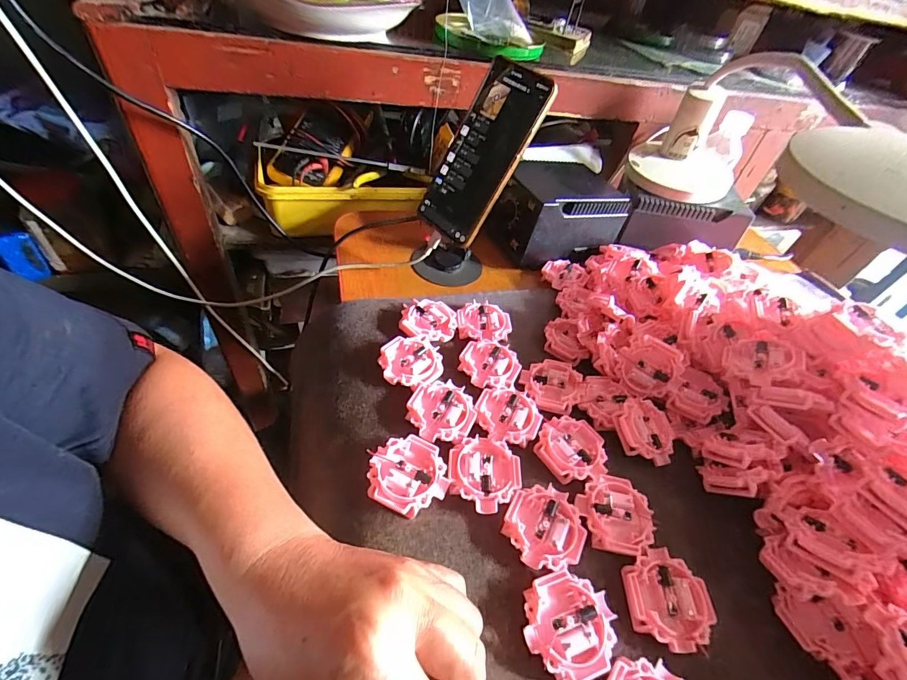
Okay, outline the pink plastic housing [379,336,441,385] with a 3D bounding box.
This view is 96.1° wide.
[{"bbox_3d":[-0.036,0.018,0.352,0.051,0.012,0.051,6,47,-7],"label":"pink plastic housing"}]

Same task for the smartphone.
[{"bbox_3d":[0.026,-0.177,0.395,0.077,0.164,0.015,44,22,31],"label":"smartphone"}]

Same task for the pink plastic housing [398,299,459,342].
[{"bbox_3d":[-0.024,-0.019,0.389,0.051,0.012,0.047,8,47,-5],"label":"pink plastic housing"}]

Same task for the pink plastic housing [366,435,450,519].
[{"bbox_3d":[-0.033,0.095,0.286,0.052,0.016,0.050,1,48,-1],"label":"pink plastic housing"}]

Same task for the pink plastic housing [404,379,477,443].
[{"bbox_3d":[-0.010,0.059,0.326,0.052,0.014,0.052,4,47,-4],"label":"pink plastic housing"}]

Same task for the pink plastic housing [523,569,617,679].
[{"bbox_3d":[0.069,0.168,0.241,0.053,0.011,0.052,6,47,-7],"label":"pink plastic housing"}]

